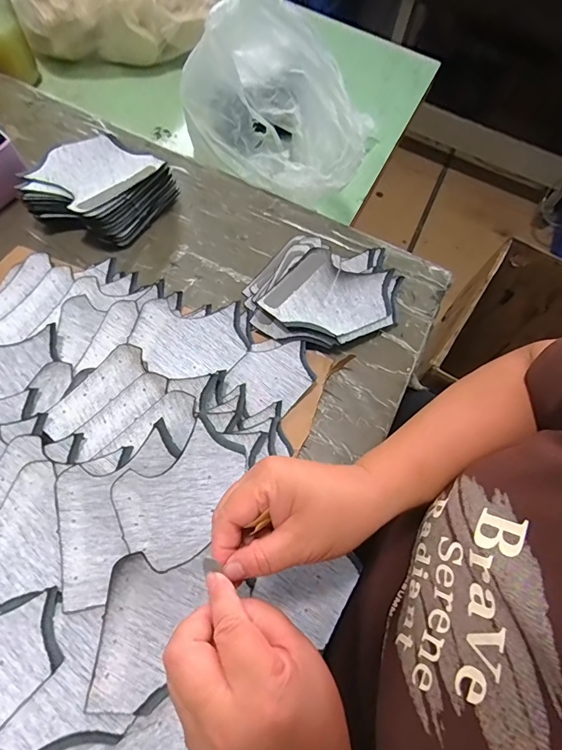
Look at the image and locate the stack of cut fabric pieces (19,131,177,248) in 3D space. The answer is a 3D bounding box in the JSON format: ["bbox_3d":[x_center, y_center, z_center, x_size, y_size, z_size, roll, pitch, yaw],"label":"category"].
[{"bbox_3d":[-0.201,-0.204,0.459,0.128,0.053,0.114,24,68,6],"label":"stack of cut fabric pieces"}]

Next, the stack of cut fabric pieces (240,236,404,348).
[{"bbox_3d":[0.047,-0.092,0.443,0.158,0.024,0.127,9,66,-3],"label":"stack of cut fabric pieces"}]

